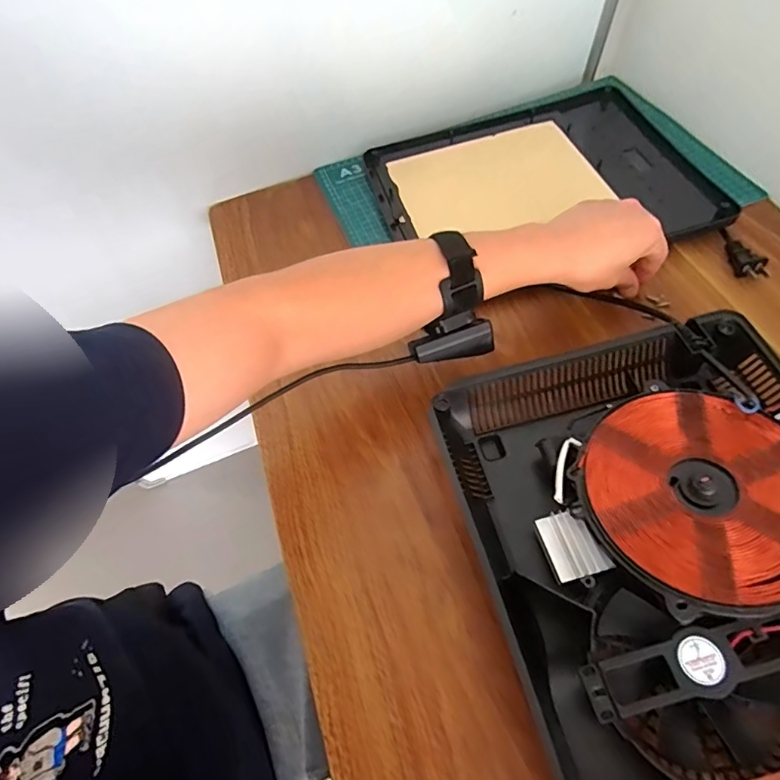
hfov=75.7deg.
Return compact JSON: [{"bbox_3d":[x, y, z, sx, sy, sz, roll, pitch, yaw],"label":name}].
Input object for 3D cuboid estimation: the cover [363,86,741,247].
[{"bbox_3d":[0.175,-0.243,0.587,0.355,0.018,0.281,-19,59,-5],"label":"cover"}]

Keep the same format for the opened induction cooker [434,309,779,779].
[{"bbox_3d":[0.208,0.112,0.339,0.274,0.064,0.332,-15,59,-3],"label":"opened induction cooker"}]

